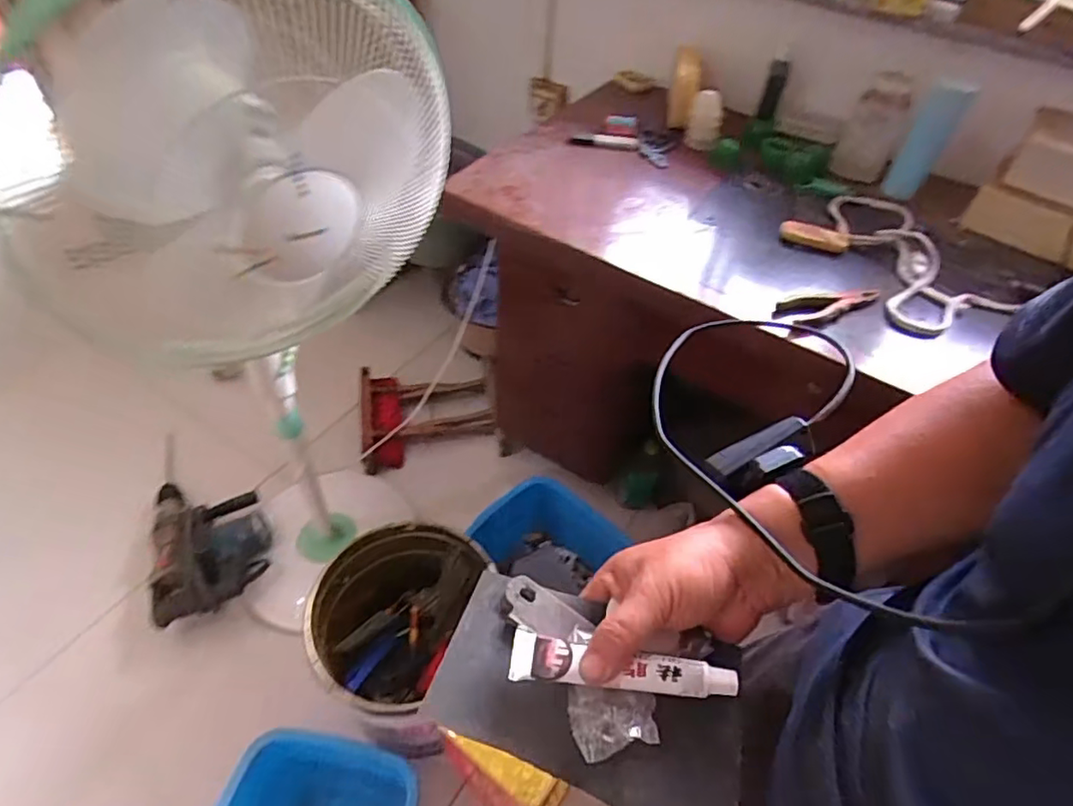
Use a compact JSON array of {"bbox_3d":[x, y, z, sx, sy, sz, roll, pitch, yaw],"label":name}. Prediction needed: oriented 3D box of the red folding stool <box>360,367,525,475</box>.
[{"bbox_3d":[-0.265,0.017,1.512,0.362,0.093,0.299,-8,50,-13],"label":"red folding stool"}]

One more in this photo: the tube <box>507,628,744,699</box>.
[{"bbox_3d":[0.049,0.152,0.343,0.128,0.011,0.030,5,47,7],"label":"tube"}]

